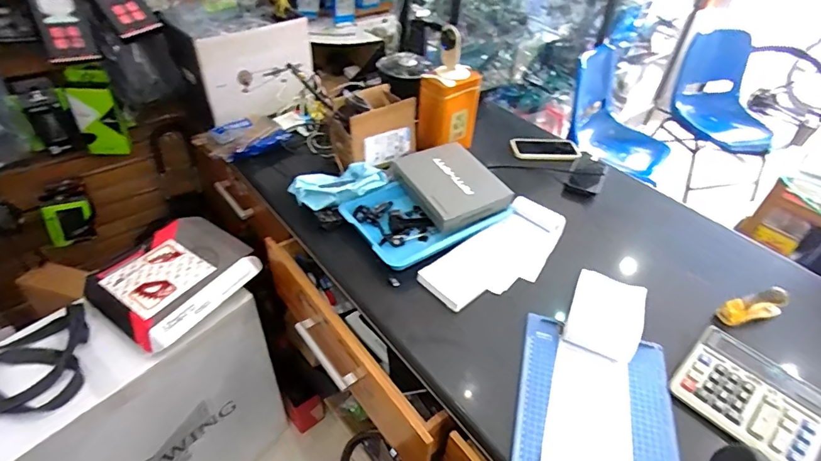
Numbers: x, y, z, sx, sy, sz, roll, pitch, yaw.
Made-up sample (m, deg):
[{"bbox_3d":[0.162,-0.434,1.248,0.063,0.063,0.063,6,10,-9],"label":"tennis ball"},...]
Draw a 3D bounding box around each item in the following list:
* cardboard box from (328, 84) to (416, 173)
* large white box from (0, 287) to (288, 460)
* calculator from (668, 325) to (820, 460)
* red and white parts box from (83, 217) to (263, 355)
[{"bbox_3d":[-0.089,-0.256,1.129,0.224,0.136,0.154,-28,51,-32],"label":"cardboard box"},{"bbox_3d":[-0.686,0.485,1.130,0.253,0.668,0.670,35,50,30],"label":"large white box"},{"bbox_3d":[0.530,0.256,0.714,0.176,0.033,0.193,-31,52,-33],"label":"calculator"},{"bbox_3d":[-0.529,0.102,1.039,0.271,0.056,0.300,27,46,24],"label":"red and white parts box"}]

